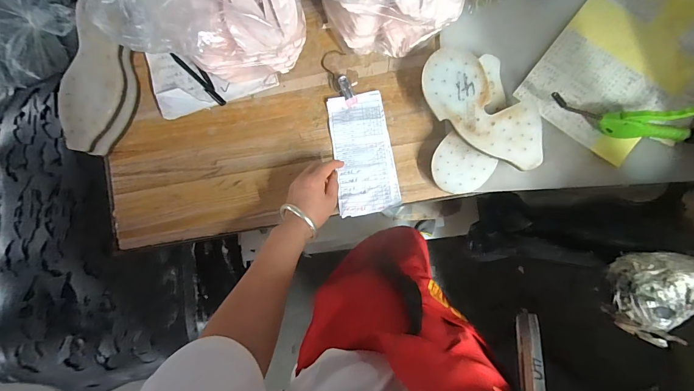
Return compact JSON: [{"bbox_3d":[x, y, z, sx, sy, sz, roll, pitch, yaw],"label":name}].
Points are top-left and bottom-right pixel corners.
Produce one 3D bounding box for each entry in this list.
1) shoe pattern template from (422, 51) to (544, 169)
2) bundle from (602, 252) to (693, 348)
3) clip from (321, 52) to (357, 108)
[{"bbox_3d":[0.206,-0.131,0.511,0.209,0.010,0.108,30,92,7],"label":"shoe pattern template"},{"bbox_3d":[0.348,0.106,0.381,0.091,0.051,0.111,35,91,5],"label":"bundle"},{"bbox_3d":[-0.014,-0.203,0.572,0.041,0.038,0.105,-19,86,4],"label":"clip"}]

